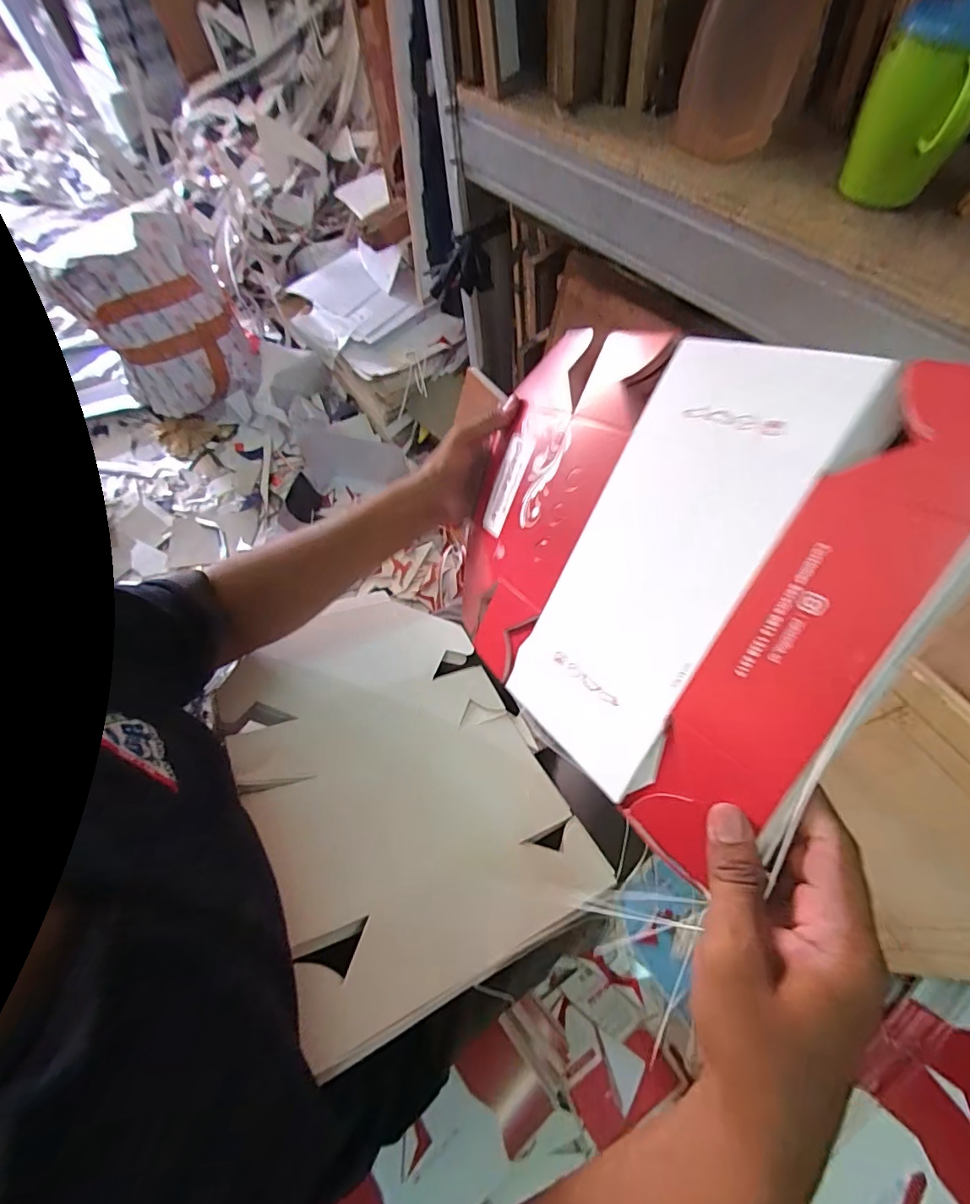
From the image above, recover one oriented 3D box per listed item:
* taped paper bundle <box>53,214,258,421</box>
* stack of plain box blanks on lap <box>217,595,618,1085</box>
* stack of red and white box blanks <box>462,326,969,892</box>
[{"bbox_3d":[-0.840,-0.724,1.288,0.357,0.362,0.275,-28,64,-11],"label":"taped paper bundle"},{"bbox_3d":[-0.082,0.142,0.461,0.262,0.031,0.372,-11,47,-36],"label":"stack of plain box blanks on lap"},{"bbox_3d":[0.091,-0.039,0.334,0.338,0.022,0.264,43,112,48],"label":"stack of red and white box blanks"}]

